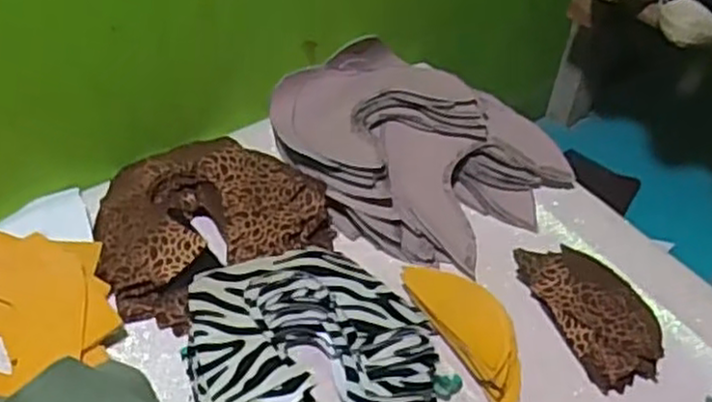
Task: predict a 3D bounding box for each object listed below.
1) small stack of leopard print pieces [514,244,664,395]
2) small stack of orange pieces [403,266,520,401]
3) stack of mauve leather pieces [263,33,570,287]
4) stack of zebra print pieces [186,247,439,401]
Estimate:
[{"bbox_3d":[0.197,0.086,0.621,0.079,0.015,0.137,-16,49,-20],"label":"small stack of leopard print pieces"},{"bbox_3d":[0.092,0.099,0.592,0.059,0.020,0.132,-25,53,-27],"label":"small stack of orange pieces"},{"bbox_3d":[0.044,-0.058,0.701,0.289,0.066,0.201,23,48,16],"label":"stack of mauve leather pieces"},{"bbox_3d":[-0.046,0.108,0.544,0.176,0.059,0.177,-26,53,-27],"label":"stack of zebra print pieces"}]

